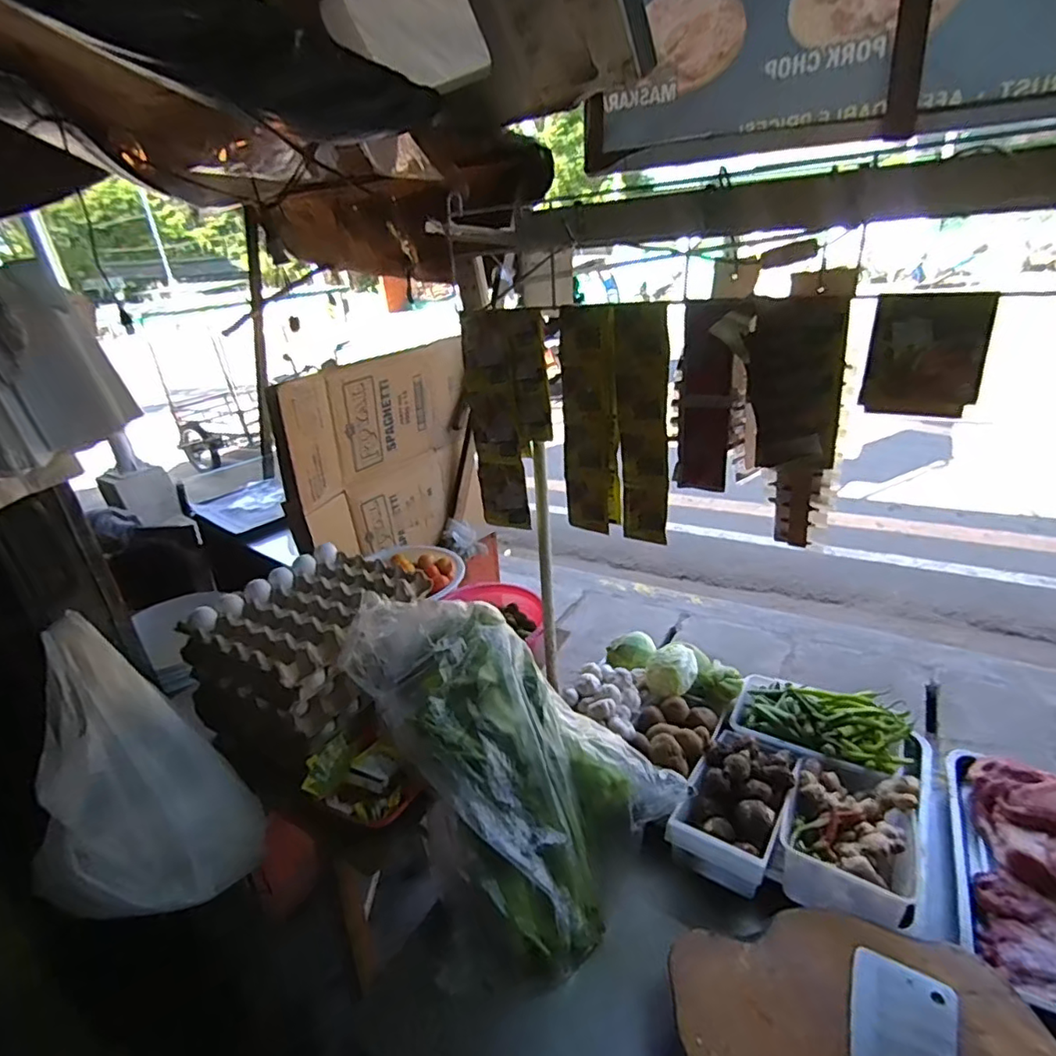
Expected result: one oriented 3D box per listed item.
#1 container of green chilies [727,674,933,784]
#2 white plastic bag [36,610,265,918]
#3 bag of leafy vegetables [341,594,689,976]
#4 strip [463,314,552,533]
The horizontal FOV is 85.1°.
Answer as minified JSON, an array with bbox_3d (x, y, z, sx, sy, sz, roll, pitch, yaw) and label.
[{"bbox_3d":[0.511,0.337,0.988,0.289,0.078,0.161,11,30,28],"label":"container of green chilies"},{"bbox_3d":[-0.478,0.314,0.703,0.147,0.360,0.183,1,27,12],"label":"white plastic bag"},{"bbox_3d":[-0.032,0.319,0.851,0.292,0.190,0.539,-22,69,-37],"label":"bag of leafy vegetables"},{"bbox_3d":[-0.028,-0.155,0.868,0.133,0.323,0.025,7,28,22],"label":"strip"}]

